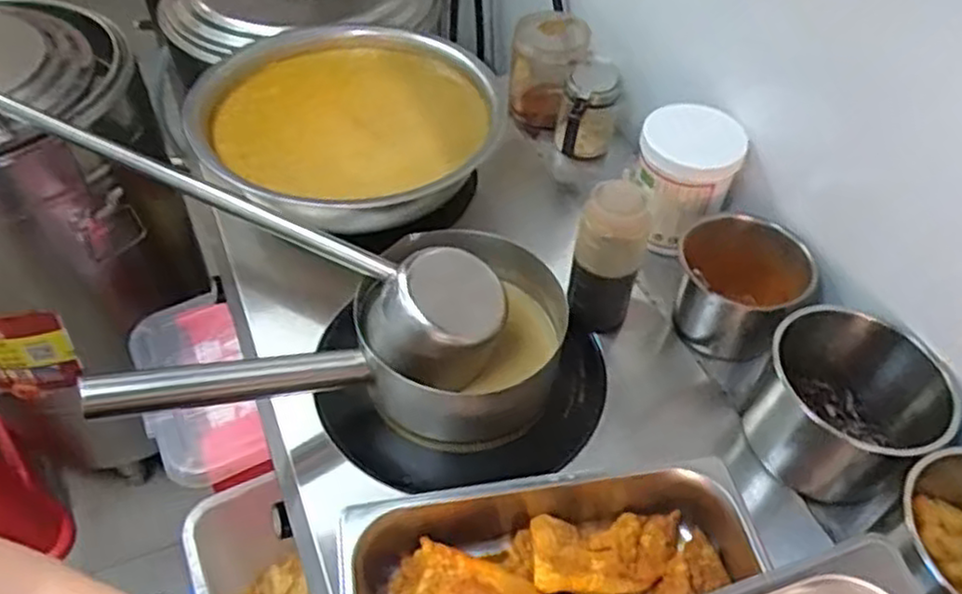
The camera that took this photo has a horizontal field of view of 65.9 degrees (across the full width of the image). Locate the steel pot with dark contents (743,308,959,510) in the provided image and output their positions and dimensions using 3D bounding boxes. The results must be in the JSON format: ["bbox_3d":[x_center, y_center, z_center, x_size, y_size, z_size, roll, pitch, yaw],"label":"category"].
[{"bbox_3d":[0.336,0.102,0.691,0.122,0.138,0.154,-26,55,-23],"label":"steel pot with dark contents"}]

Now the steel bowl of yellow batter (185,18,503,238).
[{"bbox_3d":[-0.150,-0.198,0.857,0.319,0.096,0.311,1,49,-2],"label":"steel bowl of yellow batter"}]

